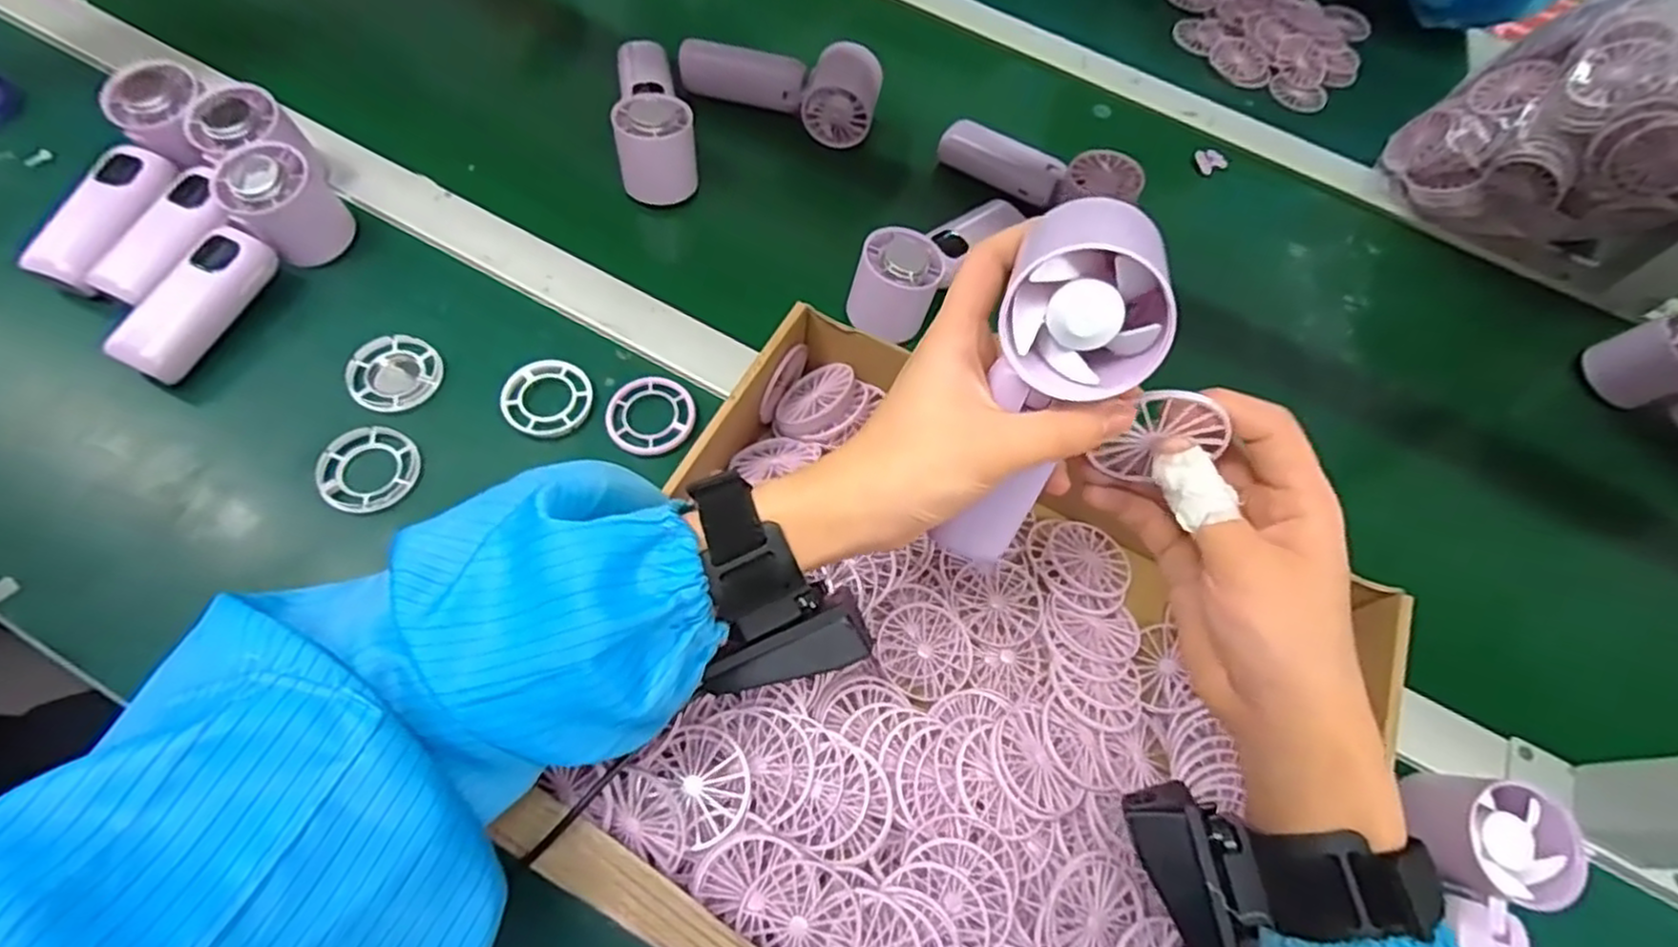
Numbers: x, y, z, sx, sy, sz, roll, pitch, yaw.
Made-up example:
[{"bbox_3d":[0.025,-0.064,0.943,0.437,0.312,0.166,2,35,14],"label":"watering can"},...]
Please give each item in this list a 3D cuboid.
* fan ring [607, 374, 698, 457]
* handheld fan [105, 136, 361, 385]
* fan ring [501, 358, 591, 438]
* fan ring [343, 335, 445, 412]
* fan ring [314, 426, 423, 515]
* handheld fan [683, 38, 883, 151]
[{"bbox_3d":[-0.117,-0.037,0.455,0.054,0.005,0.058,2,62,-3],"label":"fan ring"},{"bbox_3d":[-0.378,-0.129,0.454,0.052,0.052,0.155,26,76,10],"label":"handheld fan"},{"bbox_3d":[-0.180,-0.048,0.452,0.052,0.008,0.052,2,62,-3],"label":"fan ring"},{"bbox_3d":[-0.274,-0.062,0.449,0.049,0.008,0.052,2,62,-3],"label":"fan ring"},{"bbox_3d":[-0.269,-0.003,0.416,0.053,0.008,0.052,2,62,-3],"label":"fan ring"},{"bbox_3d":[-0.047,-0.309,0.577,0.157,0.053,0.044,15,65,1],"label":"handheld fan"}]

